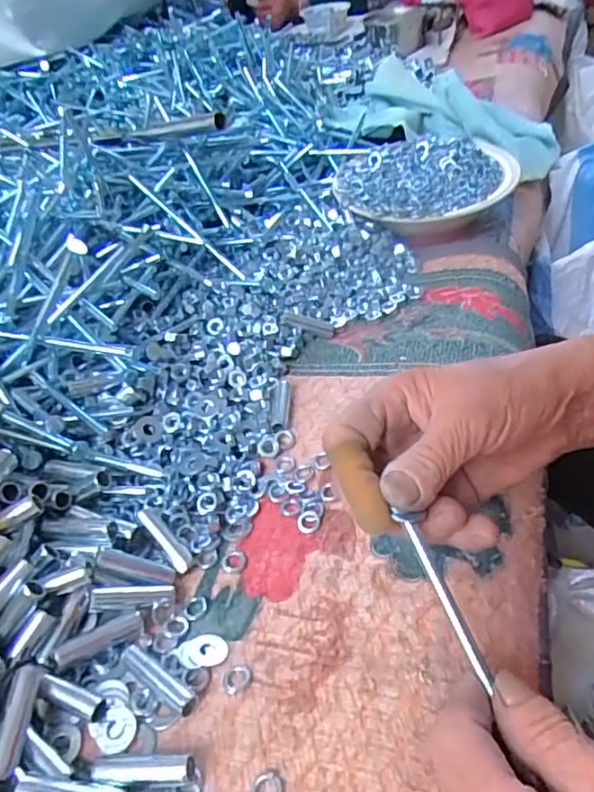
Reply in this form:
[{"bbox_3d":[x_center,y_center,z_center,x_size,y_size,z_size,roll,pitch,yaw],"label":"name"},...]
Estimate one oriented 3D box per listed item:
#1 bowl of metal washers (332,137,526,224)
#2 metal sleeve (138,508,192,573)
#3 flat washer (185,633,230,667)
[{"bbox_3d":[0.126,-0.206,0.581,0.173,0.050,0.164,-5,41,5],"label":"bowl of metal washers"},{"bbox_3d":[-0.074,0.081,0.330,0.011,0.012,0.042,-33,71,-27],"label":"metal sleeve"},{"bbox_3d":[-0.044,0.125,0.287,0.020,0.004,0.019,-2,27,1],"label":"flat washer"}]

